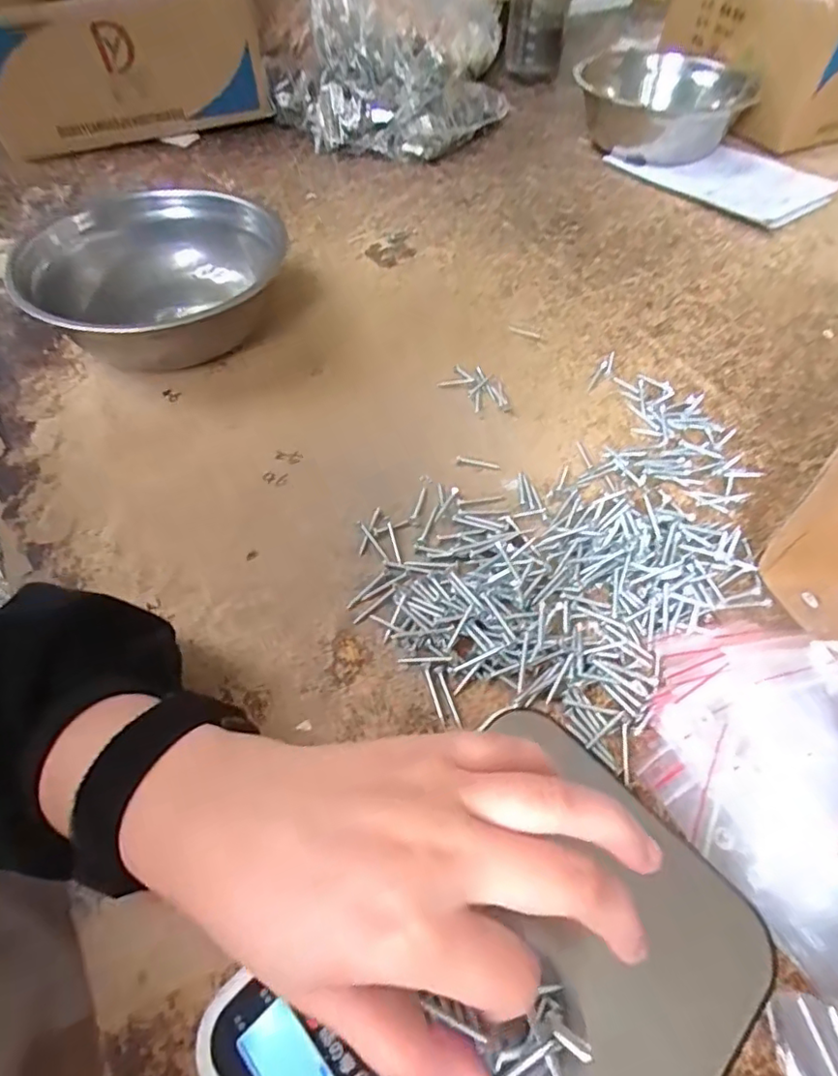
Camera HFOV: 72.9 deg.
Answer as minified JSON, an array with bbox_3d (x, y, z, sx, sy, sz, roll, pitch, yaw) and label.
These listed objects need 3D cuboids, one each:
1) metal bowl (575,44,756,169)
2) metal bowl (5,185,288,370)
[{"bbox_3d":[0.283,-0.514,0.681,0.175,0.072,0.175,0,54,0],"label":"metal bowl"},{"bbox_3d":[-0.203,-0.208,0.457,0.180,0.070,0.205,-32,61,-21],"label":"metal bowl"}]

